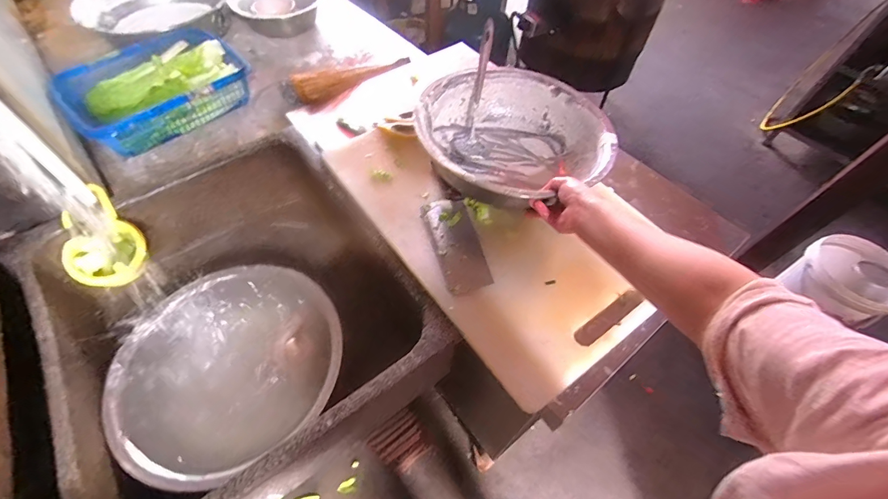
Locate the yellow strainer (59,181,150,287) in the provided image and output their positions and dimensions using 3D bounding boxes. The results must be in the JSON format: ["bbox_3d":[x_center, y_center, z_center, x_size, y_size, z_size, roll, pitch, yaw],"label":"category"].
[{"bbox_3d":[-0.594,-0.020,0.671,0.111,0.049,0.182,-42,103,-30],"label":"yellow strainer"}]

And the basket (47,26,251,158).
[{"bbox_3d":[-0.642,-0.360,0.892,0.262,0.089,0.350,41,63,21],"label":"basket"}]

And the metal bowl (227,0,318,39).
[{"bbox_3d":[-0.493,-0.721,1.155,0.223,0.089,0.223,2,57,-3],"label":"metal bowl"}]

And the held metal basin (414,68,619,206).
[{"bbox_3d":[0.110,-0.196,0.714,0.321,0.121,0.300,2,57,-3],"label":"held metal basin"}]

